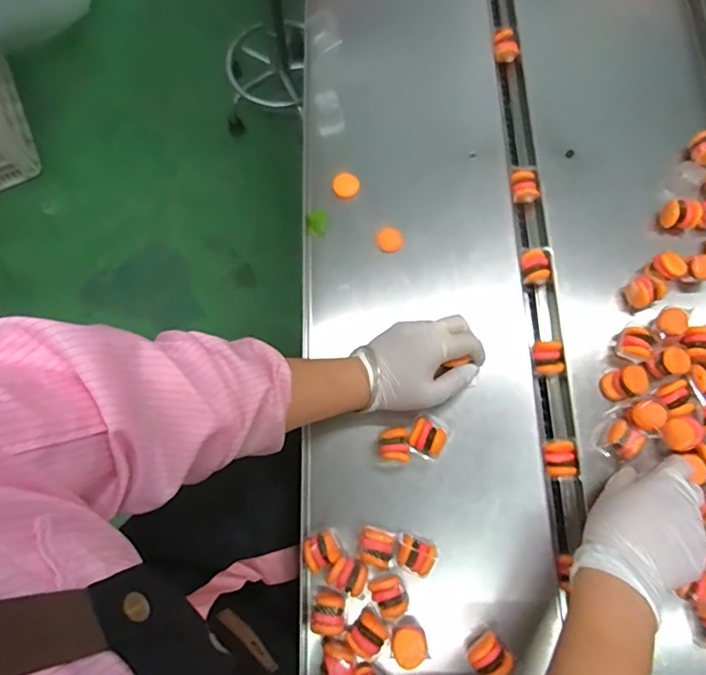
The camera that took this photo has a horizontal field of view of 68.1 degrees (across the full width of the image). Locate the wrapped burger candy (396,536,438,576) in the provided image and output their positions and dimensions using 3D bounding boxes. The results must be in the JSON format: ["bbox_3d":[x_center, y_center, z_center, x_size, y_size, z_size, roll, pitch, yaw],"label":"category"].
[{"bbox_3d":[0.057,0.200,0.481,0.035,0.039,0.028,25,70,9],"label":"wrapped burger candy"}]

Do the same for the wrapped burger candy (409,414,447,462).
[{"bbox_3d":[0.072,0.098,0.506,0.035,0.031,0.031,30,71,11],"label":"wrapped burger candy"}]

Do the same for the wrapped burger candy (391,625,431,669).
[{"bbox_3d":[0.047,0.264,0.451,0.031,0.036,0.028,-13,69,-5],"label":"wrapped burger candy"}]

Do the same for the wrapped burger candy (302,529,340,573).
[{"bbox_3d":[-0.029,0.197,0.483,0.031,0.037,0.028,-25,70,-10],"label":"wrapped burger candy"}]

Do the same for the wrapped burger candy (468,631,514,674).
[{"bbox_3d":[0.116,0.273,0.446,0.031,0.029,0.033,-35,72,-13],"label":"wrapped burger candy"}]

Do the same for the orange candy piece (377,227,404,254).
[{"bbox_3d":[0.041,-0.107,0.573,0.027,0.005,0.029,0,68,0],"label":"orange candy piece"}]

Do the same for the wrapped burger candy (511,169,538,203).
[{"bbox_3d":[0.194,-0.172,0.597,0.028,0.020,0.035,-3,68,-1],"label":"wrapped burger candy"}]

